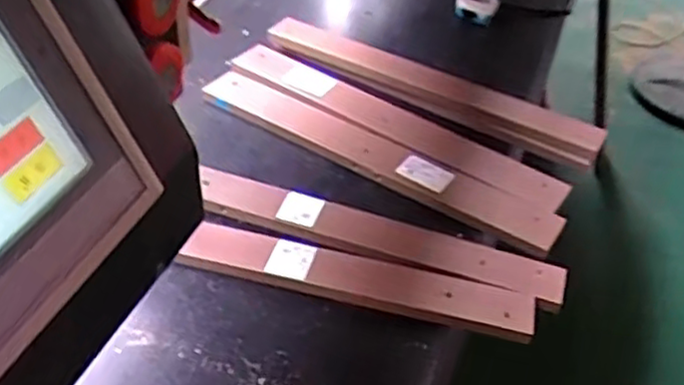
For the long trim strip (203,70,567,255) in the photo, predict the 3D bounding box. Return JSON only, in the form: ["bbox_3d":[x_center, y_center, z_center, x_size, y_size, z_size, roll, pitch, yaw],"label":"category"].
[{"bbox_3d":[0.033,-0.052,0.882,0.489,0.021,0.073,26,45,24],"label":"long trim strip"}]

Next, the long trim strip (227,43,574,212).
[{"bbox_3d":[0.062,-0.101,0.946,0.498,0.014,0.093,28,39,28],"label":"long trim strip"}]

